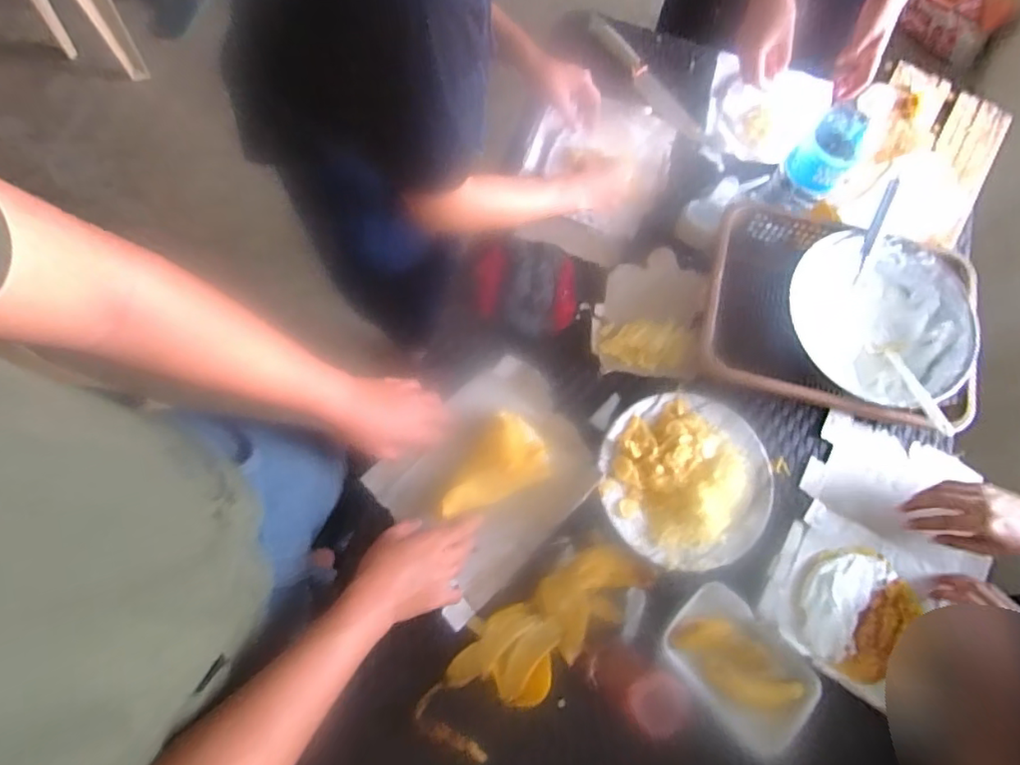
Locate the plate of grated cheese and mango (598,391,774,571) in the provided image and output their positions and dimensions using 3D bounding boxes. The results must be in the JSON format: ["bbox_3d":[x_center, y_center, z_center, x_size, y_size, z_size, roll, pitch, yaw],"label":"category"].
[{"bbox_3d":[0.246,0.133,0.772,0.240,0.038,0.227,0,74,-1],"label":"plate of grated cheese and mango"}]

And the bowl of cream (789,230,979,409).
[{"bbox_3d":[0.556,-0.108,0.852,0.266,0.113,0.263,0,74,-1],"label":"bowl of cream"}]

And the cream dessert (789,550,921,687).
[{"bbox_3d":[0.477,0.313,0.778,0.186,0.021,0.153,-39,85,-23],"label":"cream dessert"}]

